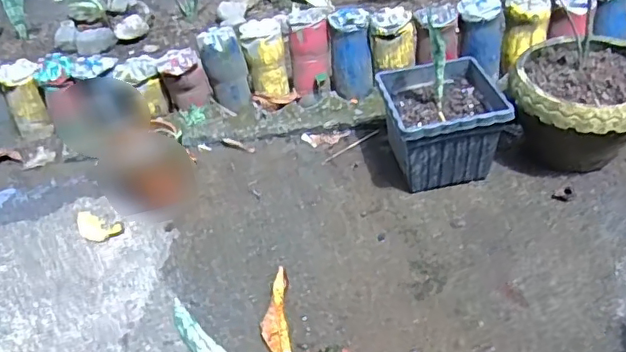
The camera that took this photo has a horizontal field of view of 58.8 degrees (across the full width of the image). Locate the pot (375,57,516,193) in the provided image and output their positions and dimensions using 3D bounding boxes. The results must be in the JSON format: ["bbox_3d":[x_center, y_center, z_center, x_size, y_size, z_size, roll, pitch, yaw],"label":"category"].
[{"bbox_3d":[0.237,-0.096,1.064,0.202,0.167,0.208,-9,43,-3],"label":"pot"}]

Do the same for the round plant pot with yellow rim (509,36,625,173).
[{"bbox_3d":[0.495,-0.123,1.043,0.237,0.177,0.243,-3,43,3],"label":"round plant pot with yellow rim"}]

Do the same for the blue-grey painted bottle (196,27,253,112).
[{"bbox_3d":[-0.191,-0.238,1.240,0.090,0.154,0.099,-24,46,-18],"label":"blue-grey painted bottle"}]

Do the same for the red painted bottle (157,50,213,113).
[{"bbox_3d":[-0.286,-0.214,1.241,0.088,0.123,0.075,-27,47,-21],"label":"red painted bottle"}]

